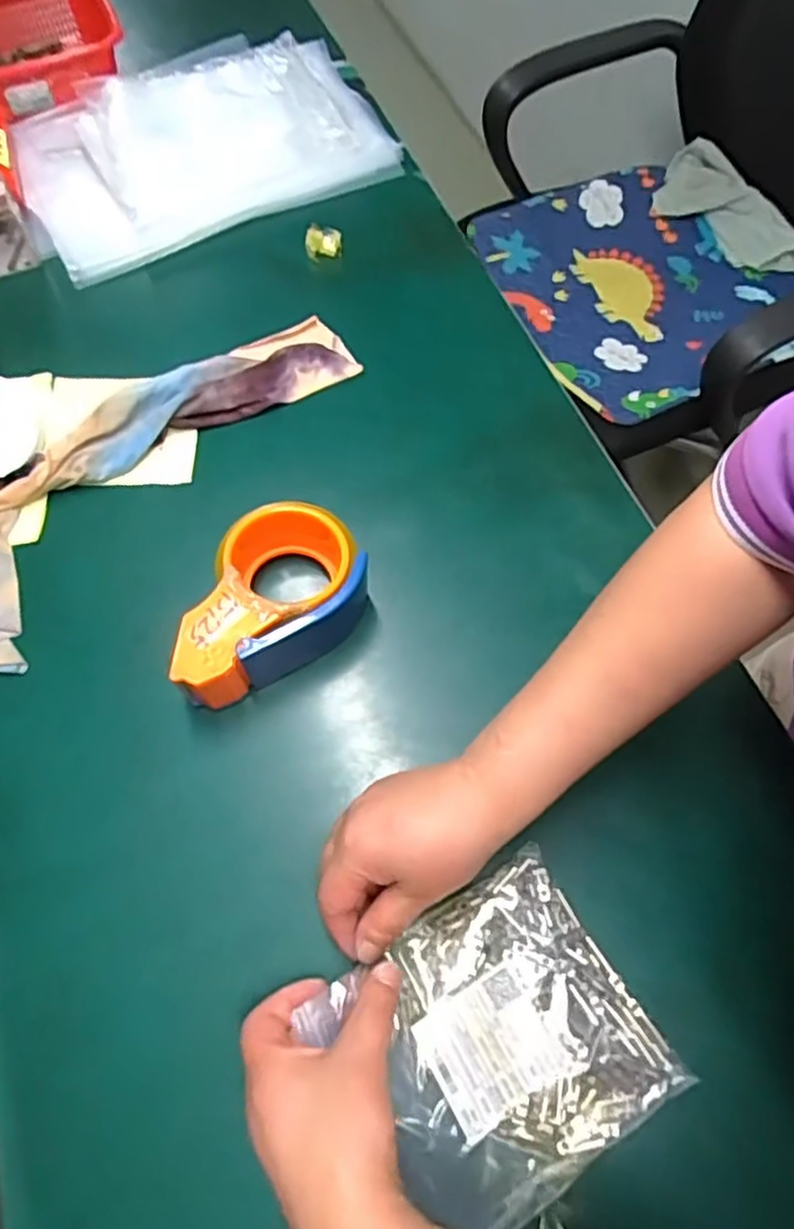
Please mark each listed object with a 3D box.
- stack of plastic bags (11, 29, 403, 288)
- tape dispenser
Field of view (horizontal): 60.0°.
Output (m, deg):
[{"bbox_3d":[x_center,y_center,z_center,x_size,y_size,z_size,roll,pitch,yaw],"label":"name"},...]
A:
[{"bbox_3d":[-0.185,-0.457,0.654,0.332,0.034,0.224,-24,69,-12],"label":"stack of plastic bags"},{"bbox_3d":[-0.083,-0.001,0.448,0.087,0.064,0.142,31,69,11],"label":"tape dispenser"}]

